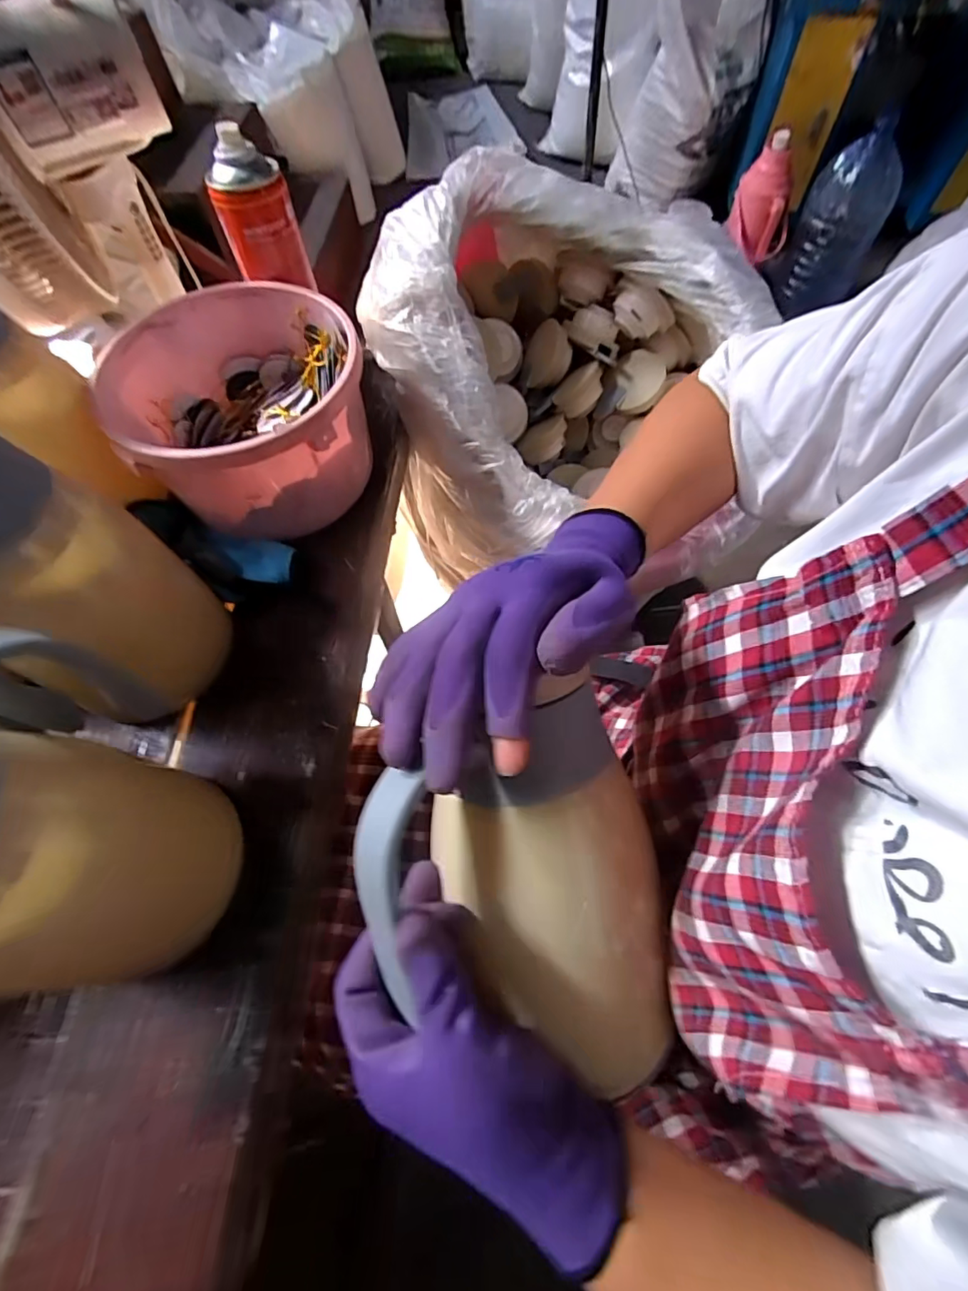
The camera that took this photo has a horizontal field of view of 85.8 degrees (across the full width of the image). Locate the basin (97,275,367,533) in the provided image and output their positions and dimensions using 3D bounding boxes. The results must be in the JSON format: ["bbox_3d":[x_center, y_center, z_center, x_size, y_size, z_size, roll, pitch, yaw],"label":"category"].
[{"bbox_3d":[-0.220,-0.223,0.501,0.216,0.118,0.225,-24,65,-9],"label":"basin"}]

